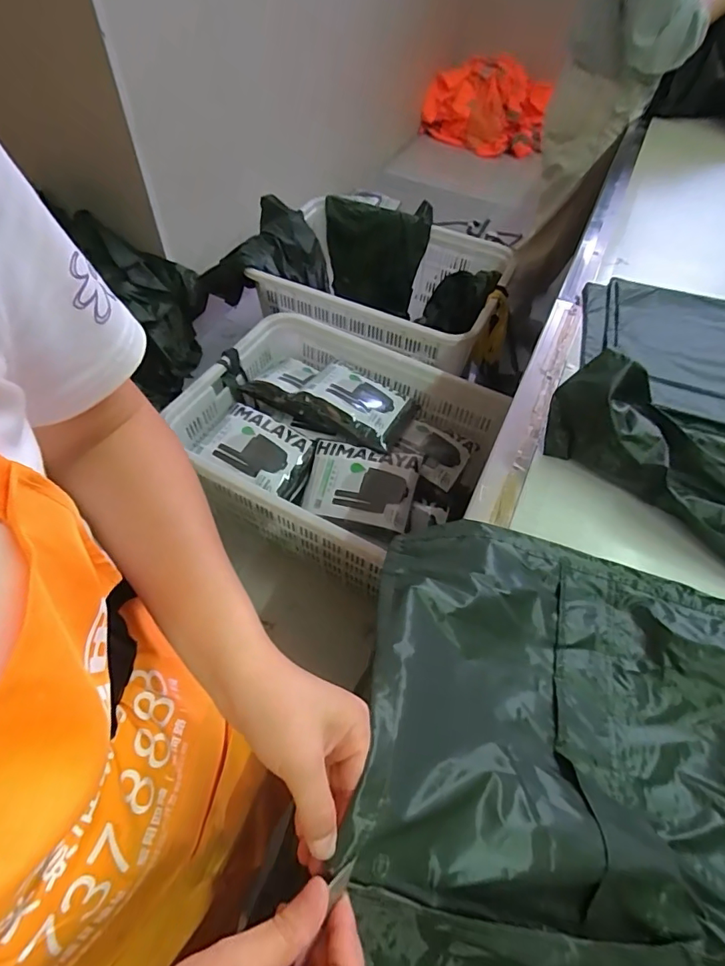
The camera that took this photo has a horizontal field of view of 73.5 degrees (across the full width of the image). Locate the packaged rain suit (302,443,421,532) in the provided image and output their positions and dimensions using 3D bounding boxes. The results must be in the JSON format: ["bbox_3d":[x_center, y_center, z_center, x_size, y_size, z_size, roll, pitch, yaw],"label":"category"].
[{"bbox_3d":[-0.020,0.000,1.217,0.234,0.040,0.189,10,69,14],"label":"packaged rain suit"}]

